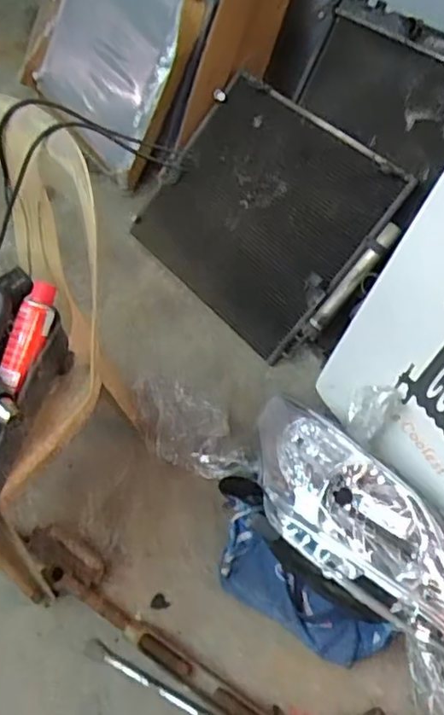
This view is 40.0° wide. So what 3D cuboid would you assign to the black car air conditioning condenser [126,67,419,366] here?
[{"bbox_3d":[0.095,-0.351,1.494,0.665,0.060,0.526,41,108,20],"label":"black car air conditioning condenser"}]

